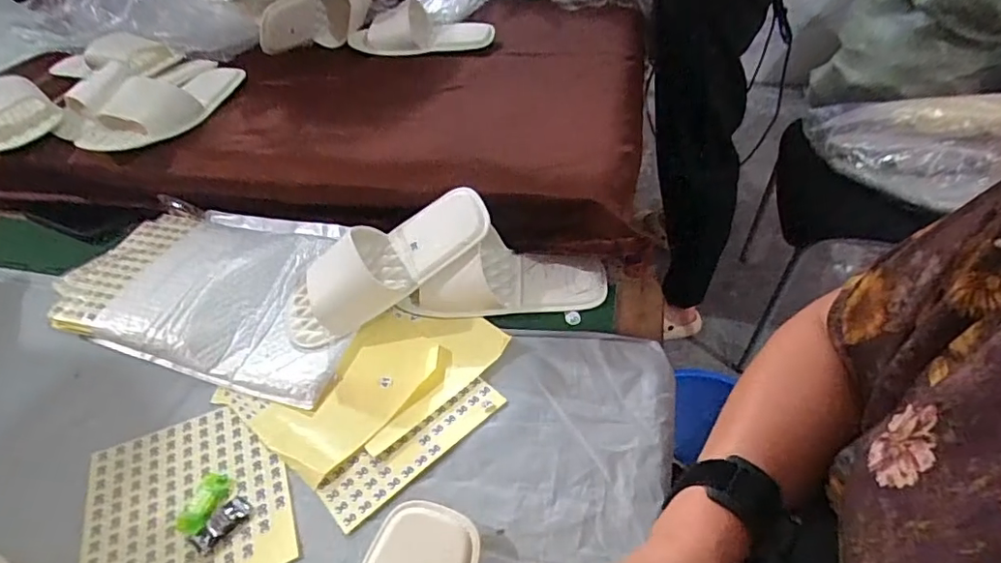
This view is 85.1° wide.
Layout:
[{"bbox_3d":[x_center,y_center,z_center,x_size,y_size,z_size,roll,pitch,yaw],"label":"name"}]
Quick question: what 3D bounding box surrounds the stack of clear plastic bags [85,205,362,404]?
[{"bbox_3d":[-0.273,0.009,0.599,0.274,0.033,0.205,13,48,16],"label":"stack of clear plastic bags"}]

